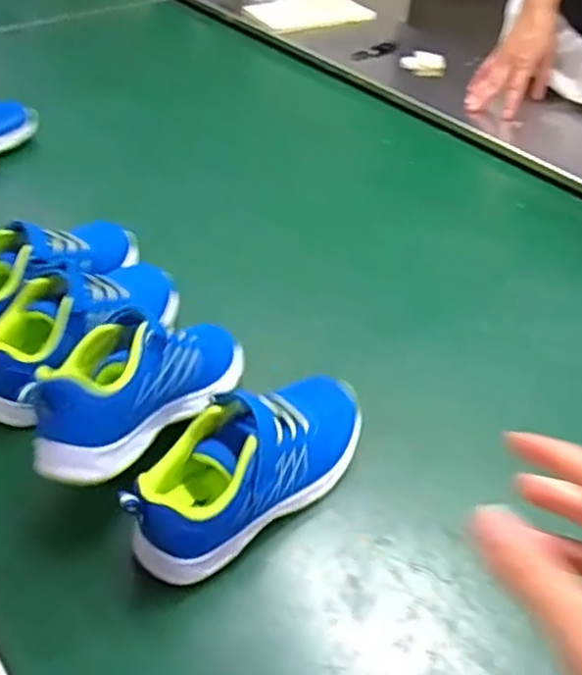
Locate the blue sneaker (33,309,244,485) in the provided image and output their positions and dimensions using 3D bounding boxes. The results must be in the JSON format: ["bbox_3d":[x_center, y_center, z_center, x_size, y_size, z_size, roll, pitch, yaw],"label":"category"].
[{"bbox_3d":[-0.112,0.035,0.504,0.074,0.100,0.172,31,52,25],"label":"blue sneaker"}]

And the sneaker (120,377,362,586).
[{"bbox_3d":[-0.026,0.084,0.475,0.195,0.078,0.078,-31,55,-28],"label":"sneaker"}]

